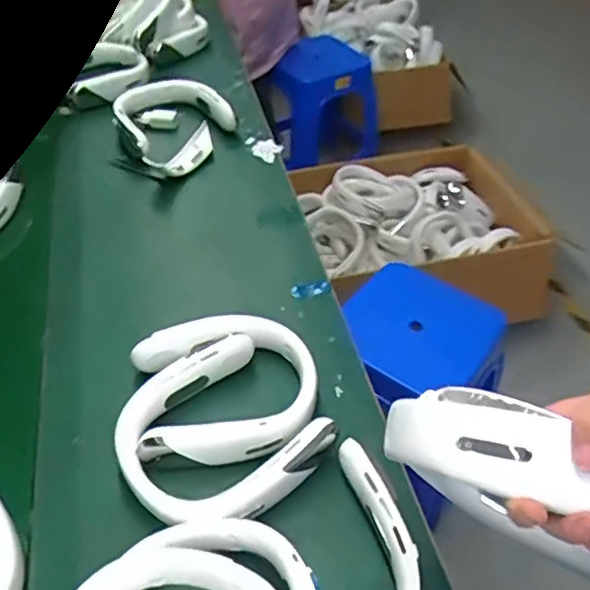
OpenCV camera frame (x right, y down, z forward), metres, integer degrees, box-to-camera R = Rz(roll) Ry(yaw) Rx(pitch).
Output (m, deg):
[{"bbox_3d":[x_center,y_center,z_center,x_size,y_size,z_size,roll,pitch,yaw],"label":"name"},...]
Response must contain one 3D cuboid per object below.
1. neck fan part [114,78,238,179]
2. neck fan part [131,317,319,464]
[{"bbox_3d":[-0.208,-0.311,1.101,0.197,0.055,0.263,-19,49,-19],"label":"neck fan part"},{"bbox_3d":[-0.076,0.108,0.694,0.205,0.052,0.171,-8,46,-9],"label":"neck fan part"}]

